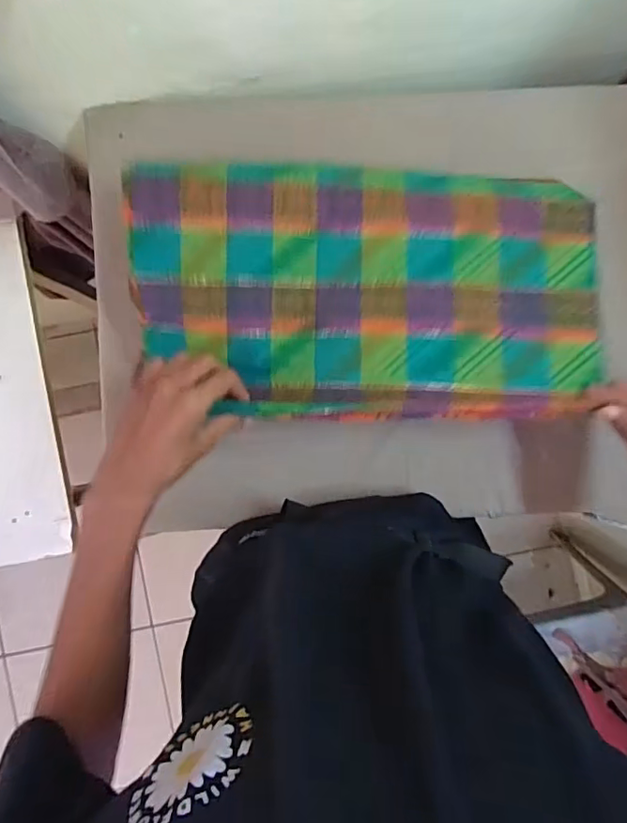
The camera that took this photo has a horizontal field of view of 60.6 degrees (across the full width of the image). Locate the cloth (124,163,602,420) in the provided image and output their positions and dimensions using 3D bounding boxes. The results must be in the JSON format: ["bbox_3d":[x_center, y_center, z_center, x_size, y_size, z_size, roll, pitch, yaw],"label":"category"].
[{"bbox_3d":[0.046,-0.113,0.501,0.420,0.040,0.233,1,89,-1],"label":"cloth"}]

